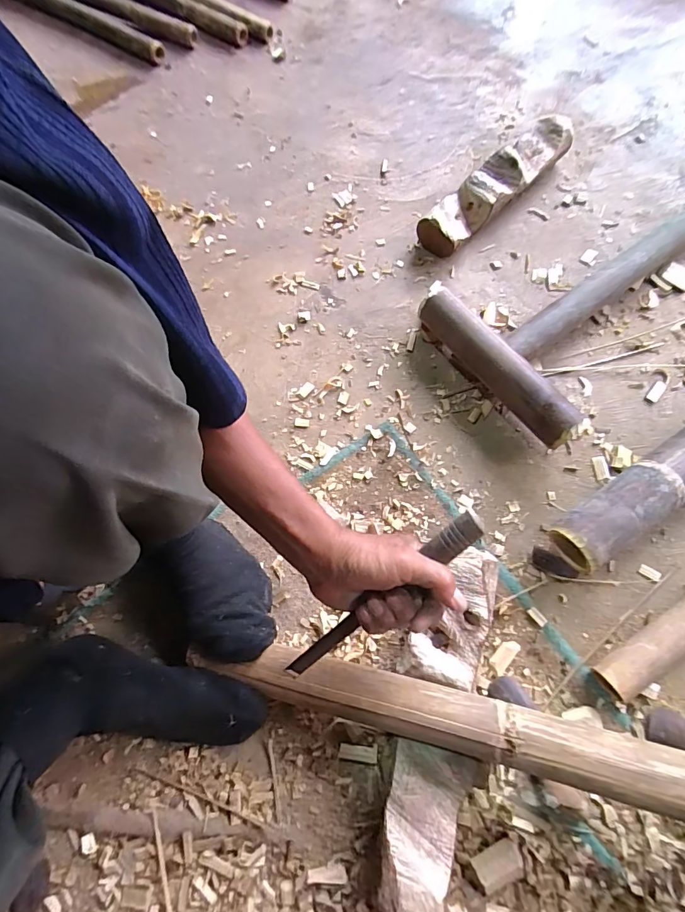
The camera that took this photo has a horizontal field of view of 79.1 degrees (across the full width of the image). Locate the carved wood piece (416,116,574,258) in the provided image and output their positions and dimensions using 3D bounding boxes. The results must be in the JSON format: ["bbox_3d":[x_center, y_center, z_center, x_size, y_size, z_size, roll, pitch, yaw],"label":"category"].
[{"bbox_3d":[0.242,-0.431,0.660,0.303,0.058,0.082,-43,75,-10],"label":"carved wood piece"}]

